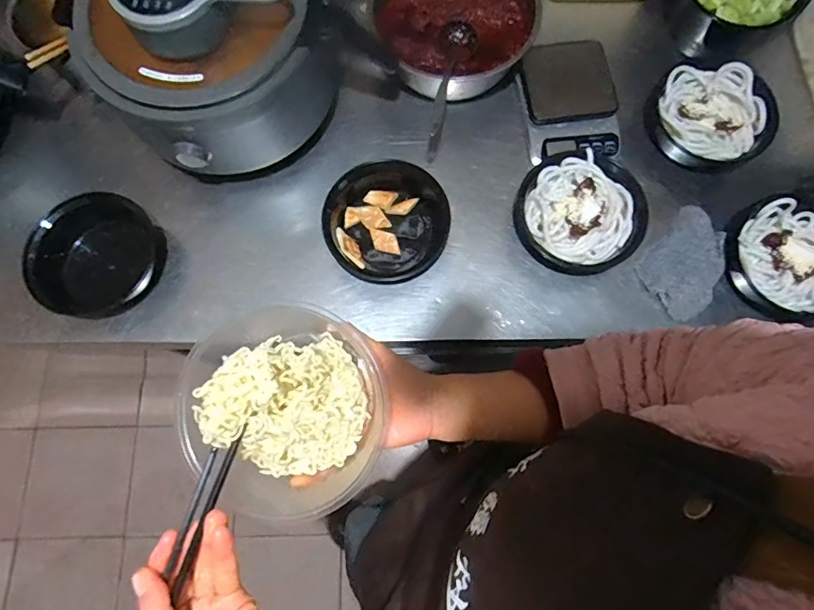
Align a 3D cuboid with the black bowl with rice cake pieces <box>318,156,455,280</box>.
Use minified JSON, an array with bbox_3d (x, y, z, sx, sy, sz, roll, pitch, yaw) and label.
[{"bbox_3d":[-0.027,-0.118,0.652,0.166,0.058,0.158,0,75,0],"label":"black bowl with rice cake pieces"}]

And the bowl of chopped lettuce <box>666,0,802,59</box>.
[{"bbox_3d":[0.478,-0.449,0.699,0.147,0.082,0.148,0,75,0],"label":"bowl of chopped lettuce"}]

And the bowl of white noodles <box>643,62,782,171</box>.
[{"bbox_3d":[0.447,-0.279,0.692,0.170,0.060,0.162,0,75,0],"label":"bowl of white noodles"}]

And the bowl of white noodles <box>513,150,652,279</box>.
[{"bbox_3d":[0.233,-0.124,0.649,0.157,0.068,0.159,0,75,0],"label":"bowl of white noodles"}]

